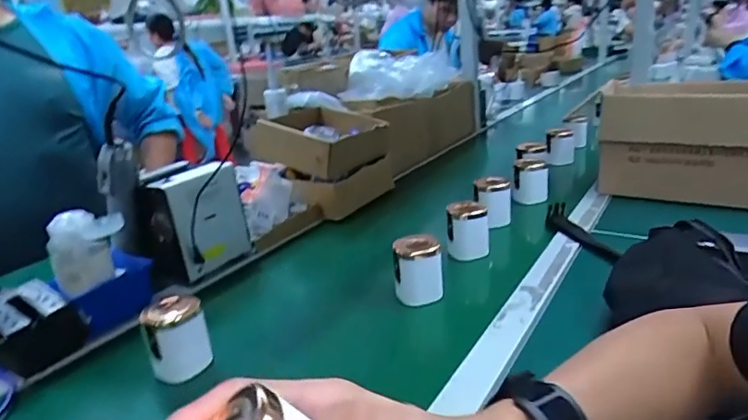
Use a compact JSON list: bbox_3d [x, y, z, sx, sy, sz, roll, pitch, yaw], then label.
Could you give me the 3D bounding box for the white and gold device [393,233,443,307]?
[{"bbox_3d":[0.056,0.074,0.645,0.061,0.075,0.050,-3,19,4],"label":"white and gold device"}]

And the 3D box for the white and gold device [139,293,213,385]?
[{"bbox_3d":[-0.210,0.137,0.559,0.063,0.076,0.048,-13,21,-24],"label":"white and gold device"}]

